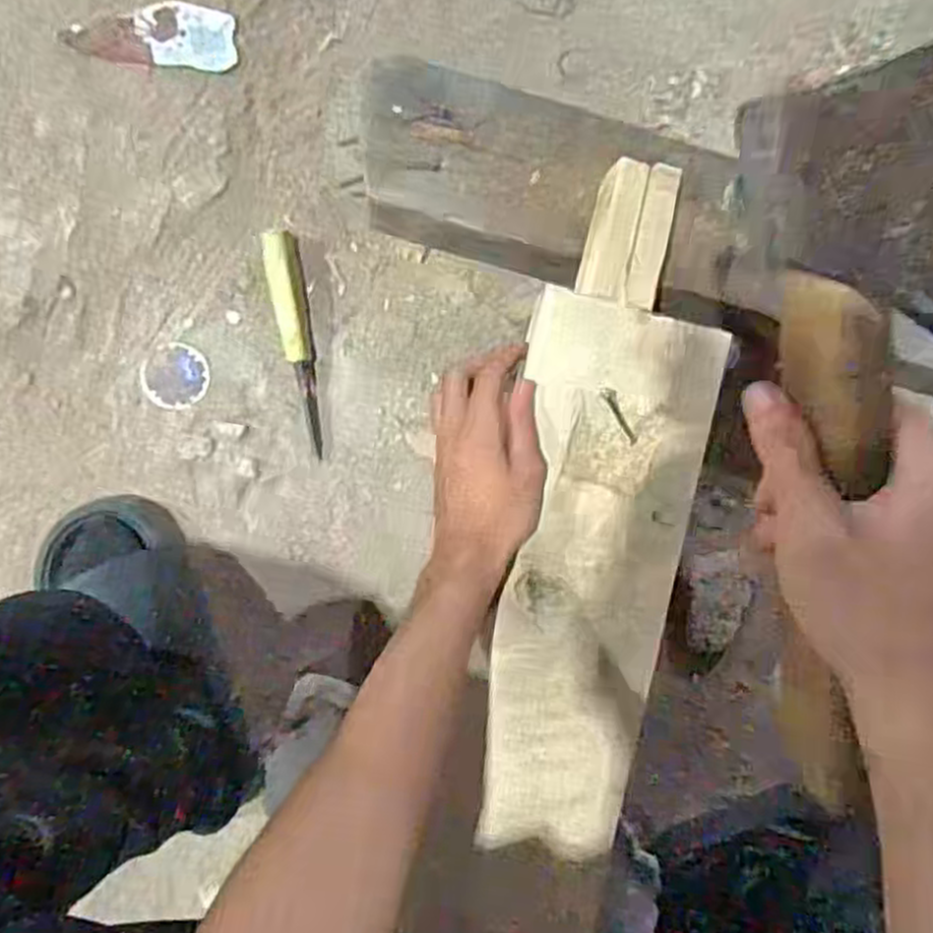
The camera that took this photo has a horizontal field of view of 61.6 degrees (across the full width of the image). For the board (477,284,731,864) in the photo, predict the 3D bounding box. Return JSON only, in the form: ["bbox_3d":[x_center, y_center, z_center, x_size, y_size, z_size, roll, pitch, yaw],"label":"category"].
[{"bbox_3d":[0.086,0.072,0.538,0.128,0.013,0.365,11,87,-4],"label":"board"}]

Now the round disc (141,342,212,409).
[{"bbox_3d":[-0.241,-0.076,0.646,0.054,0.004,0.053,0,87,-5],"label":"round disc"}]

